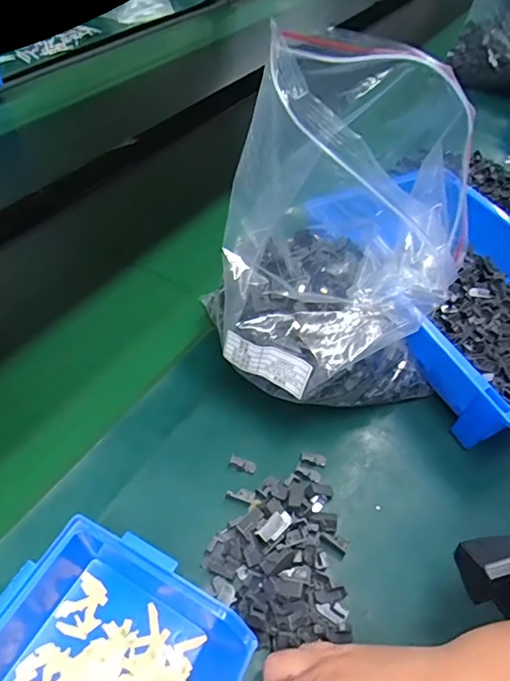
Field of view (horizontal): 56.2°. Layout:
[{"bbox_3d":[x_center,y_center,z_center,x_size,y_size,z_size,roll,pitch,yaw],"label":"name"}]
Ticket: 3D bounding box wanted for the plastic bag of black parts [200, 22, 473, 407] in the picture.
[{"bbox_3d":[0.058,-0.060,0.385,0.180,0.254,0.158,-15,53,-18],"label":"plastic bag of black parts"}]

